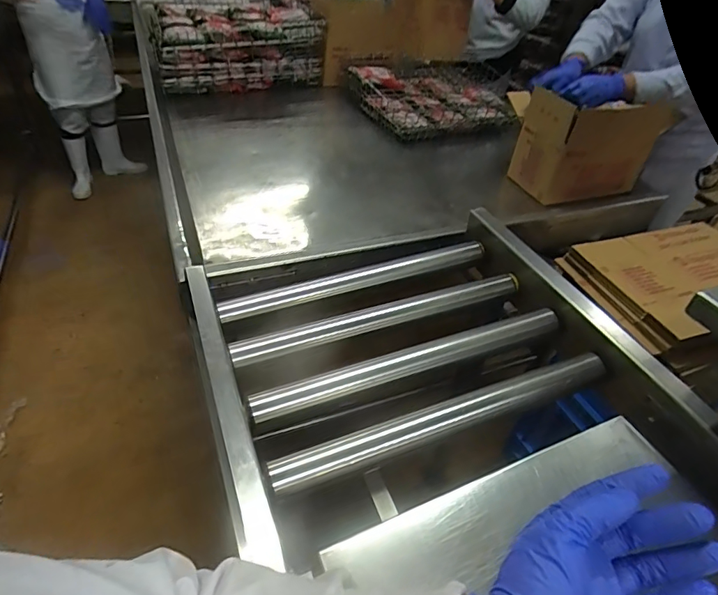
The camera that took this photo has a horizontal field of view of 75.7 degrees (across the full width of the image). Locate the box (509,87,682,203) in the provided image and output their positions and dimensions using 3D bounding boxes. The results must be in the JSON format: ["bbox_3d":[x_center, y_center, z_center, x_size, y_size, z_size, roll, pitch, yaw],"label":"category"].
[{"bbox_3d":[0.520,-0.358,1.071,0.262,0.216,0.165,-5,43,-12],"label":"box"}]

